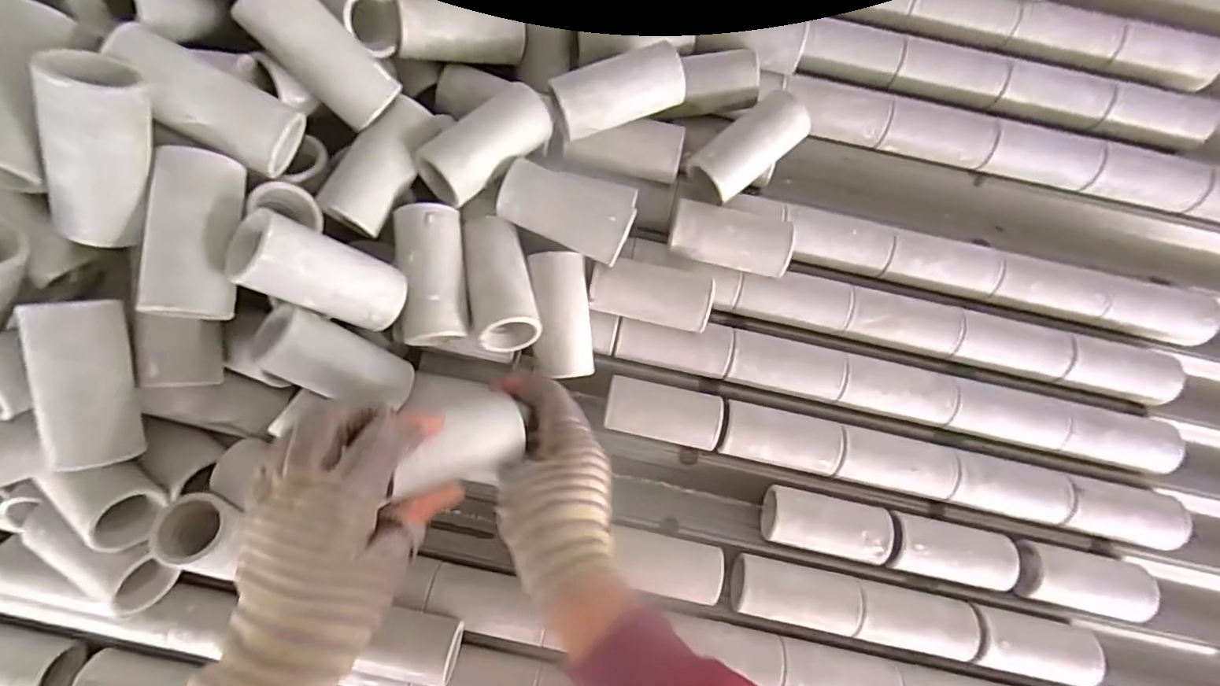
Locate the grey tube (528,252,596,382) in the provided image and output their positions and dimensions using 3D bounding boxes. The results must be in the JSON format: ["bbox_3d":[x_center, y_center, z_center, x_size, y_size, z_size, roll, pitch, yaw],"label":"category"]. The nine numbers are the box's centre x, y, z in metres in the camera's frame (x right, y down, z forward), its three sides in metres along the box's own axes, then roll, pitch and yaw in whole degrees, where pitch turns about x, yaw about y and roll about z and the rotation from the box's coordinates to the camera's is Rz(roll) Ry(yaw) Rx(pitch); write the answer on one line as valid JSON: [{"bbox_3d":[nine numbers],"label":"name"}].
[{"bbox_3d":[-0.032,-0.017,0.398,0.037,0.047,0.080,-3,84,-2],"label":"grey tube"}]

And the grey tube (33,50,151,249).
[{"bbox_3d":[-0.246,-0.088,0.278,0.031,0.033,0.090,21,114,1],"label":"grey tube"}]

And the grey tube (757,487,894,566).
[{"bbox_3d":[0.158,0.132,0.426,0.085,0.033,0.039,13,83,0],"label":"grey tube"}]

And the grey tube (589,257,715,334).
[{"bbox_3d":[0.028,-0.033,0.410,0.081,0.034,0.039,11,83,0],"label":"grey tube"}]

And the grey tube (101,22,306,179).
[{"bbox_3d":[-0.209,-0.125,0.302,0.084,0.045,0.040,33,83,-22],"label":"grey tube"}]

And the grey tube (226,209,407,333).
[{"bbox_3d":[-0.155,-0.036,0.319,0.085,0.039,0.040,26,81,-44],"label":"grey tube"}]

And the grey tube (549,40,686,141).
[{"bbox_3d":[0.005,-0.164,0.381,0.084,0.034,0.037,-24,85,-4],"label":"grey tube"}]

